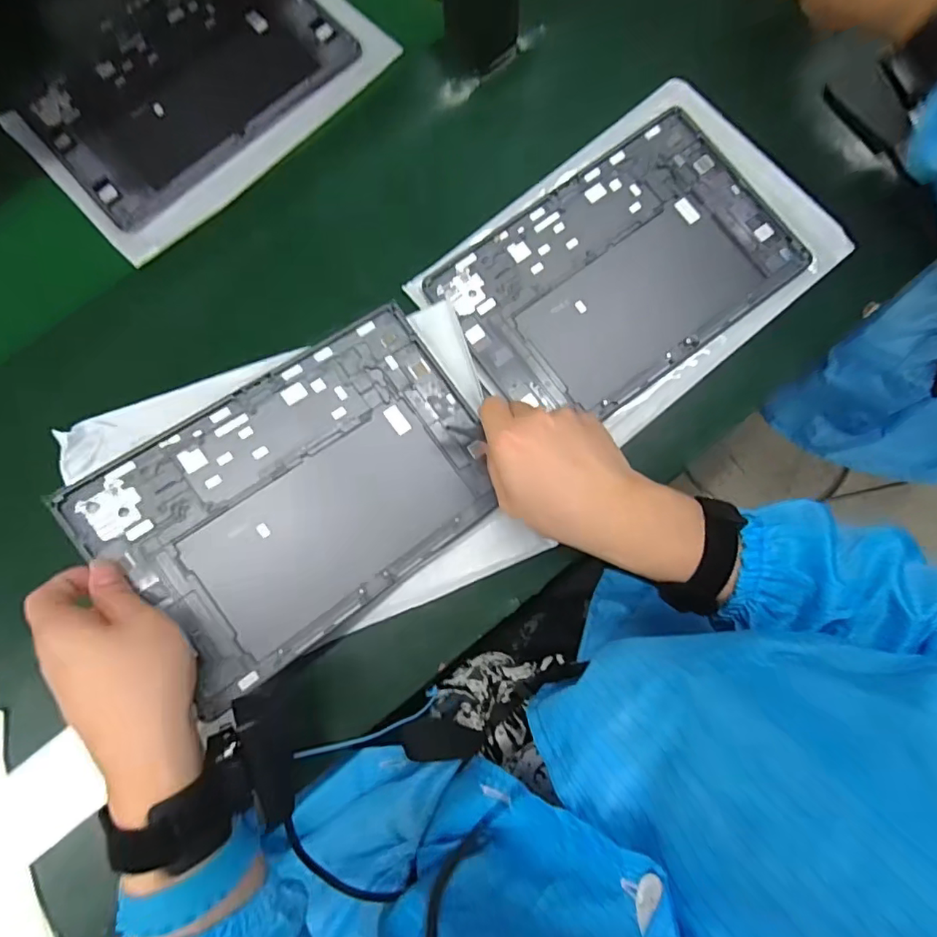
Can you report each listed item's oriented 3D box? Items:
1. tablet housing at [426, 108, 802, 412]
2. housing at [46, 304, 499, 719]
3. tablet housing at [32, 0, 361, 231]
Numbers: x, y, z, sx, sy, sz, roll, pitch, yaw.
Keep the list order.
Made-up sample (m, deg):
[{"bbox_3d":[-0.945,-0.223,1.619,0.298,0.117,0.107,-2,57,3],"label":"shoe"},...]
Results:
[{"bbox_3d":[0.115,-0.152,0.416,0.255,0.011,0.168,-35,82,-4],"label":"tablet housing"},{"bbox_3d":[-0.107,0.014,0.363,0.246,0.006,0.166,-35,88,-16],"label":"housing"},{"bbox_3d":[-0.236,-0.336,0.459,0.247,0.006,0.172,-40,81,-6],"label":"tablet housing"}]

